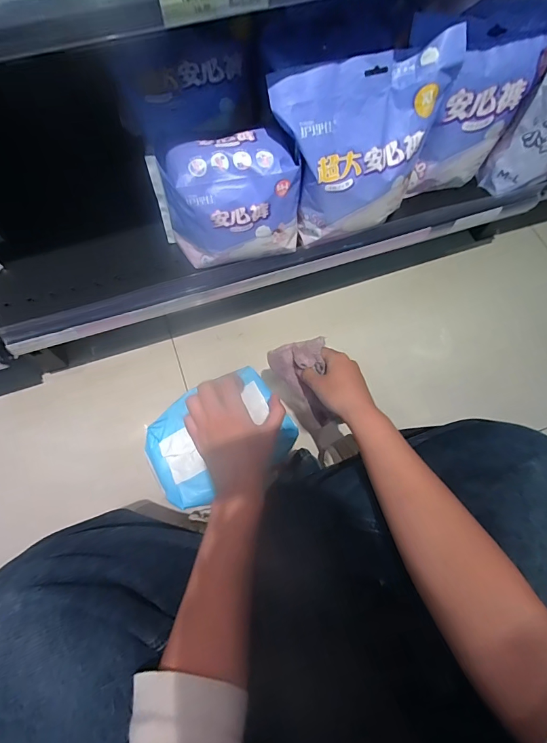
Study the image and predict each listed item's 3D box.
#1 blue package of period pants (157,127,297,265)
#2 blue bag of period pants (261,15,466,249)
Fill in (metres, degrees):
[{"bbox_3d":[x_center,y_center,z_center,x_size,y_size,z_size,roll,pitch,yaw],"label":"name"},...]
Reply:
[{"bbox_3d":[-0.051,-0.217,0.494,0.164,0.133,0.091,-21,71,-10],"label":"blue package of period pants"},{"bbox_3d":[0.111,-0.278,0.489,0.219,0.185,0.088,-21,71,-10],"label":"blue bag of period pants"}]

